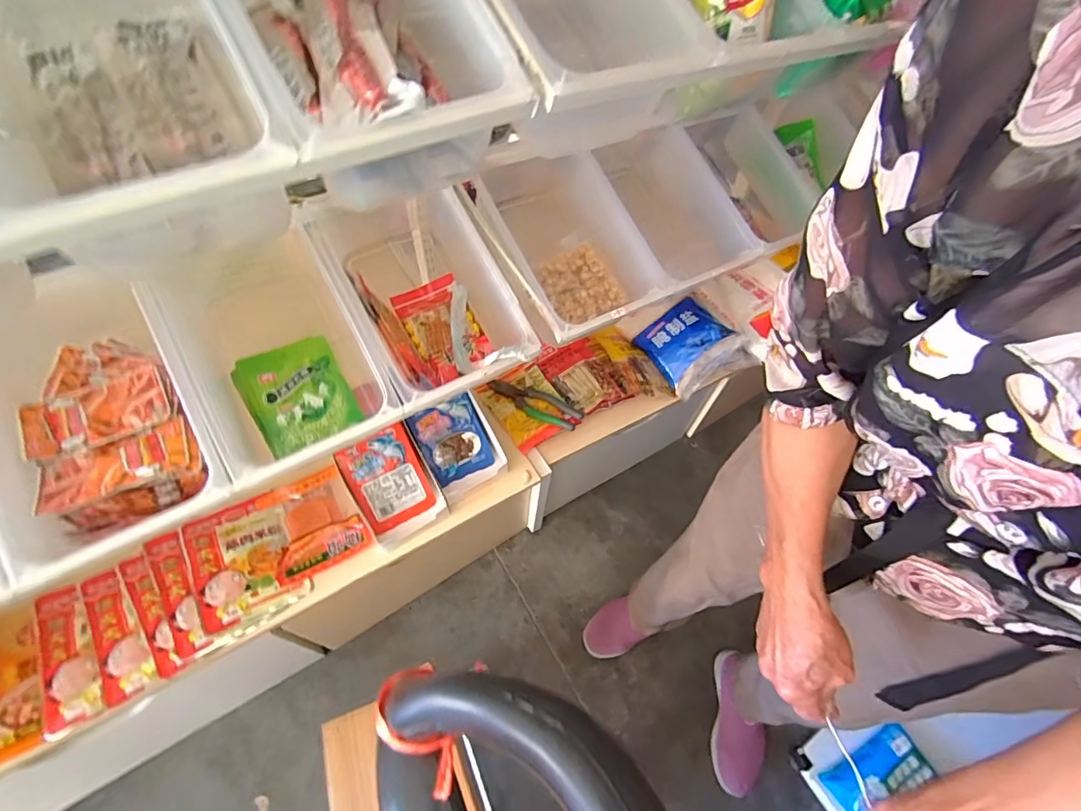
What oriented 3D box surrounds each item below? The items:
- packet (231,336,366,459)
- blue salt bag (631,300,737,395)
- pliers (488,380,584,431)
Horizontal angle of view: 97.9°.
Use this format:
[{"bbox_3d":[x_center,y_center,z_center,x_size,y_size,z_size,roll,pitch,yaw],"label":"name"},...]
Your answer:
[{"bbox_3d":[-0.330,-0.016,0.641,0.123,0.019,0.139,-27,84,-24],"label":"packet"},{"bbox_3d":[0.297,-0.144,1.005,0.162,0.031,0.135,-44,75,0],"label":"blue salt bag"},{"bbox_3d":[-0.013,-0.006,0.900,0.188,0.017,0.059,25,57,12],"label":"pliers"}]

